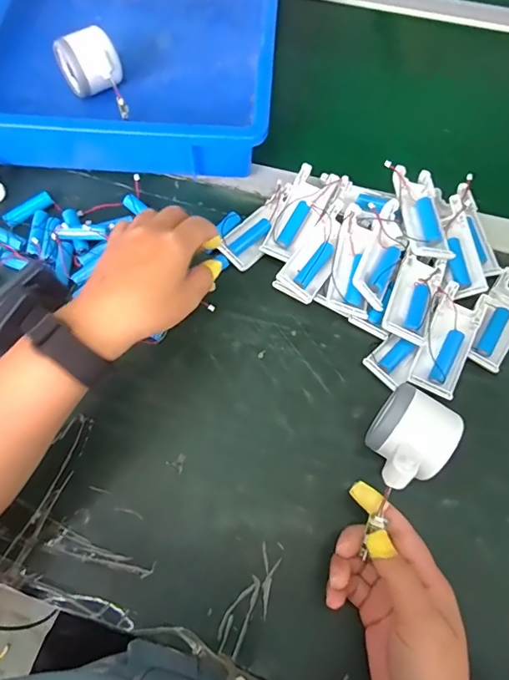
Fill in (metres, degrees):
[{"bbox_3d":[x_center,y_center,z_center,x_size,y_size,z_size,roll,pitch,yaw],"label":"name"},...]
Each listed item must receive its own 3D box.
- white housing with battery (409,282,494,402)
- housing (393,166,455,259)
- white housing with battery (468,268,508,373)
[{"bbox_3d":[0.172,0.002,0.414,0.041,0.018,0.102,24,69,10],"label":"white housing with battery"},{"bbox_3d":[0.164,-0.122,0.456,0.045,0.023,0.100,-3,67,-1],"label":"housing"},{"bbox_3d":[0.228,-0.021,0.426,0.039,0.018,0.102,34,71,14],"label":"white housing with battery"}]

